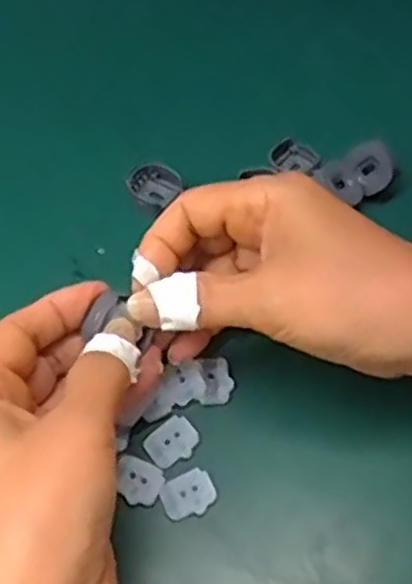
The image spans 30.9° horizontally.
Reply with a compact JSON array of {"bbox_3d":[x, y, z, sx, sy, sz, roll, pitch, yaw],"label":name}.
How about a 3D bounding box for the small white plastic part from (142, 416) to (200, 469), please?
[{"bbox_3d":[-0.014,0.063,0.315,0.021,0.004,0.018,-36,64,-19],"label":"small white plastic part"}]

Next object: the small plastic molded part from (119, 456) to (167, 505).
[{"bbox_3d":[-0.028,0.077,0.306,0.021,0.004,0.018,21,61,14],"label":"small plastic molded part"}]

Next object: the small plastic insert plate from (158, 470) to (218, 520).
[{"bbox_3d":[-0.007,0.082,0.302,0.022,0.004,0.016,-20,60,-10],"label":"small plastic insert plate"}]

